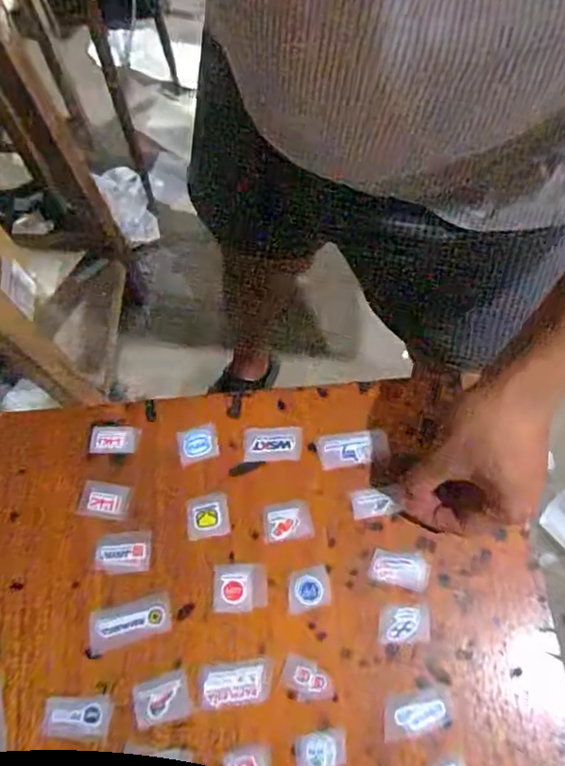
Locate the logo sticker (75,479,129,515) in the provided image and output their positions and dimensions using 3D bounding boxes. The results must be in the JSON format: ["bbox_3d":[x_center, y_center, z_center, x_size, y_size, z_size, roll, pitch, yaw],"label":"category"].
[{"bbox_3d":[-0.142,0.092,0.444,0.039,0.004,0.026,6,66,1],"label":"logo sticker"}]

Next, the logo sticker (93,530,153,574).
[{"bbox_3d":[-0.123,0.130,0.430,0.041,0.004,0.030,-4,70,0],"label":"logo sticker"}]

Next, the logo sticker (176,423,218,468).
[{"bbox_3d":[-0.070,0.049,0.455,0.032,0.004,0.029,-15,70,-4],"label":"logo sticker"}]

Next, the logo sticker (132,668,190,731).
[{"bbox_3d":[-0.087,0.223,0.396,0.039,0.004,0.028,-16,70,-5],"label":"logo sticker"}]

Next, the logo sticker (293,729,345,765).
[{"bbox_3d":[0.026,0.254,0.384,0.037,0.004,0.022,-13,70,-4],"label":"logo sticker"}]

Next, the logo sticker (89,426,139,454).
[{"bbox_3d":[-0.139,0.046,0.459,0.039,0.004,0.022,2,70,2],"label":"logo sticker"}]

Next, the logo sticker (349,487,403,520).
[{"bbox_3d":[0.071,0.094,0.436,0.033,0.005,0.021,-6,70,-1],"label":"logo sticker"}]

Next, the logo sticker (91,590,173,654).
[{"bbox_3d":[-0.114,0.177,0.416,0.060,0.004,0.029,-17,70,-5],"label":"logo sticker"}]

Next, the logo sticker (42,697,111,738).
[{"bbox_3d":[-0.144,0.234,0.393,0.045,0.004,0.024,3,65,-2],"label":"logo sticker"}]

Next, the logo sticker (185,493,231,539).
[{"bbox_3d":[-0.059,0.103,0.437,0.033,0.004,0.032,-9,70,-2],"label":"logo sticker"}]

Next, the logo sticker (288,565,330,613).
[{"bbox_3d":[0.019,0.154,0.418,0.032,0.004,0.028,-13,70,-4],"label":"logo sticker"}]

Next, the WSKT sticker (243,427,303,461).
[{"bbox_3d":[-0.008,0.049,0.455,0.046,0.004,0.028,-1,70,1],"label":"WSKT sticker"}]

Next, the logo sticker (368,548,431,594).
[{"bbox_3d":[0.088,0.141,0.422,0.043,0.004,0.024,14,71,6],"label":"logo sticker"}]

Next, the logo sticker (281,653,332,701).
[{"bbox_3d":[0.018,0.211,0.398,0.037,0.004,0.025,17,71,7],"label":"logo sticker"}]

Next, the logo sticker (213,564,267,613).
[{"bbox_3d":[-0.032,0.153,0.419,0.040,0.004,0.034,-1,70,1],"label":"logo sticker"}]

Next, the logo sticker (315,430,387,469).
[{"bbox_3d":[0.056,0.053,0.453,0.057,0.004,0.025,-9,72,3],"label":"logo sticker"}]

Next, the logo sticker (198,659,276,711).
[{"bbox_3d":[-0.033,0.214,0.398,0.054,0.004,0.028,-6,70,-1],"label":"logo sticker"}]

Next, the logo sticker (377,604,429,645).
[{"bbox_3d":[0.088,0.176,0.410,0.037,0.004,0.027,0,70,1],"label":"logo sticker"}]

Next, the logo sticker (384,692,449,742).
[{"bbox_3d":[0.093,0.232,0.390,0.046,0.004,0.024,-7,70,-2],"label":"logo sticker"}]

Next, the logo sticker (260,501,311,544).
[{"bbox_3d":[0.002,0.107,0.436,0.038,0.004,0.028,-6,70,-1],"label":"logo sticker"}]

